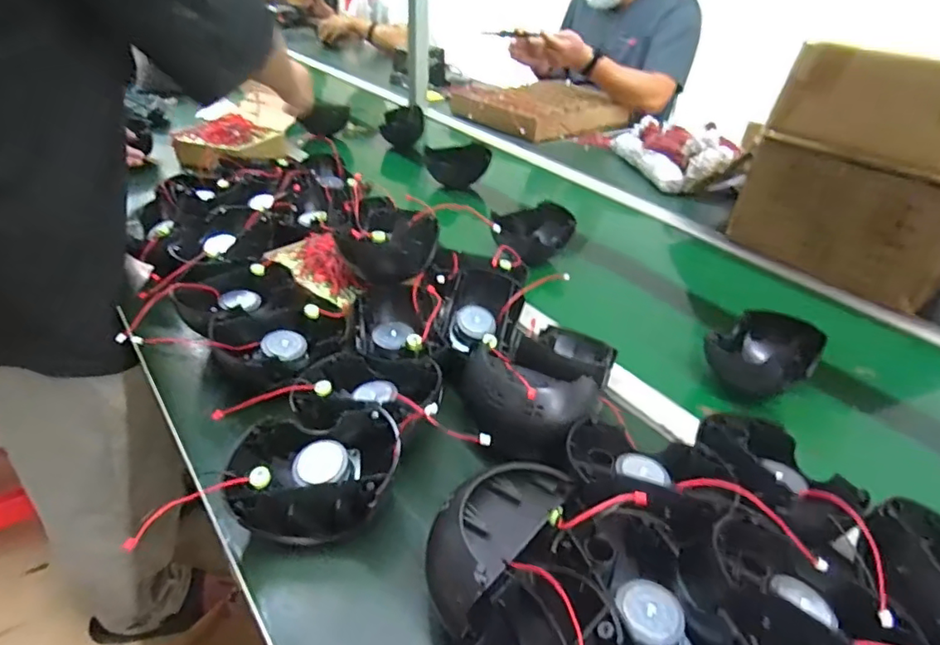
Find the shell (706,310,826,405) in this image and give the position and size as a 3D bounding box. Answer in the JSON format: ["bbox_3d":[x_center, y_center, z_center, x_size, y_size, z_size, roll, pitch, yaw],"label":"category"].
[{"bbox_3d":[0.321,0.035,0.615,0.109,0.056,0.095,-27,45,-36],"label":"shell"}]

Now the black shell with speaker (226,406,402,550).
[{"bbox_3d":[-0.121,0.124,0.453,0.133,0.079,0.091,2,35,-3],"label":"black shell with speaker"}]

